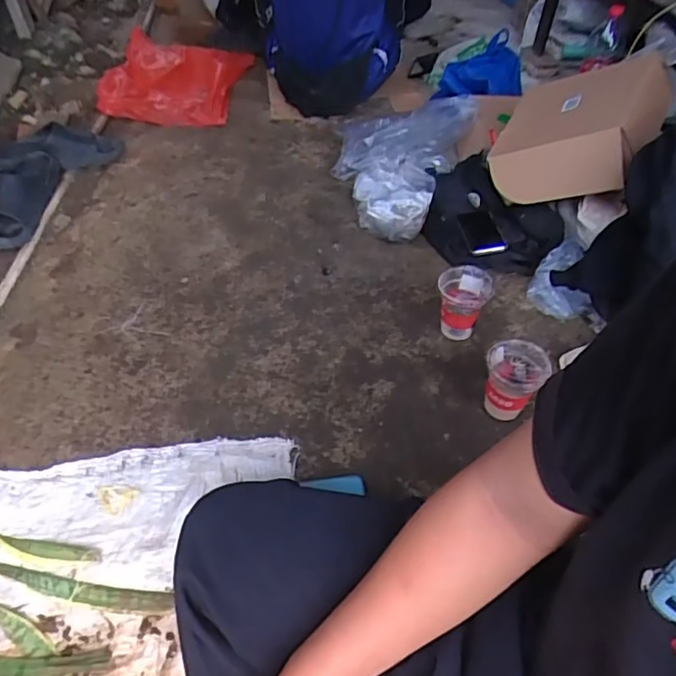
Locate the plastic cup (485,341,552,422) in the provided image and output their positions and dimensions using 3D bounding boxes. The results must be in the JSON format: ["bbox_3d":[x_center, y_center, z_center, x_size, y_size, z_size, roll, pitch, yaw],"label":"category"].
[{"bbox_3d":[0.273,0.069,0.893,0.086,0.115,0.080,0,47,-1],"label":"plastic cup"}]

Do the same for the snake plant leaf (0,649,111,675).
[{"bbox_3d":[-0.362,0.377,0.644,0.192,0.008,0.034,-1,47,-2],"label":"snake plant leaf"}]

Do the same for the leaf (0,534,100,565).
[{"bbox_3d":[-0.389,0.277,0.740,0.154,0.007,0.033,8,47,7],"label":"leaf"}]

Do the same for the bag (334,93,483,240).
[{"bbox_3d":[0.137,-0.431,1.374,0.330,0.134,0.484,11,47,9],"label":"bag"}]

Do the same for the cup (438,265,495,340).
[{"bbox_3d":[0.221,-0.058,1.020,0.093,0.120,0.082,14,48,12],"label":"cup"}]

